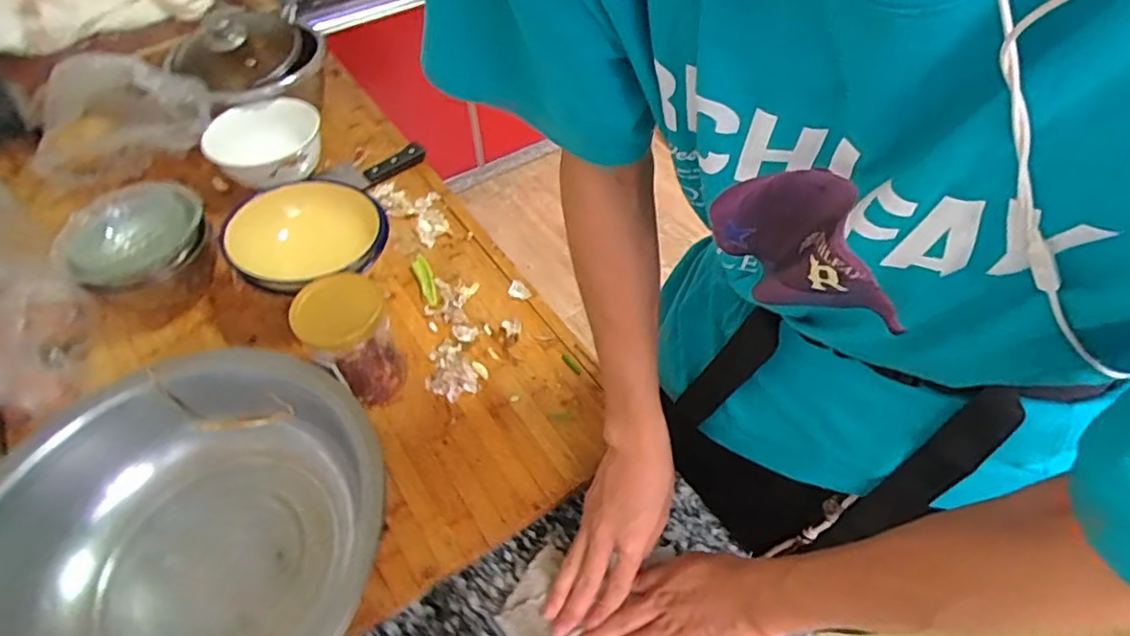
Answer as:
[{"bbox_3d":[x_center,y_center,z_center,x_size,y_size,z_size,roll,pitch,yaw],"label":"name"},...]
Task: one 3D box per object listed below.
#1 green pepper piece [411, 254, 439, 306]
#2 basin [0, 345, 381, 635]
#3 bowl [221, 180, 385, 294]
[{"bbox_3d":[-0.176,-0.052,0.740,0.021,0.012,0.083,-22,55,-15],"label":"green pepper piece"},{"bbox_3d":[-0.319,0.200,0.498,0.305,0.105,0.329,0,51,1],"label":"basin"},{"bbox_3d":[-0.307,-0.089,0.710,0.168,0.099,0.160,-1,52,1],"label":"bowl"}]

